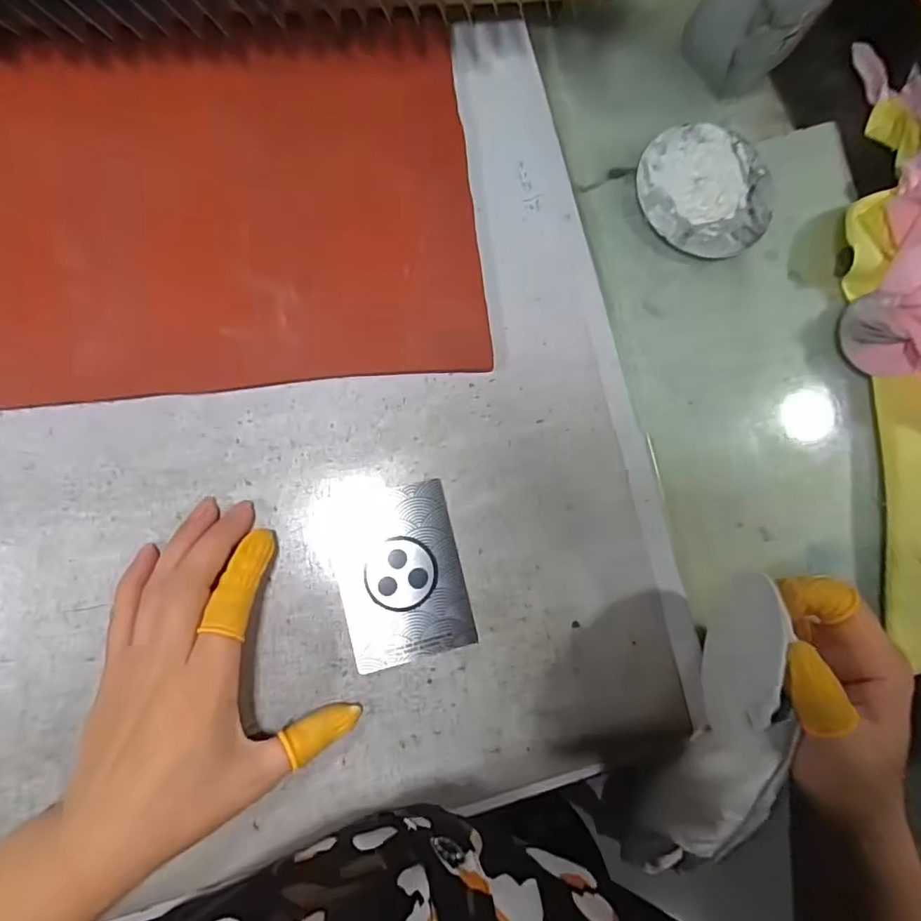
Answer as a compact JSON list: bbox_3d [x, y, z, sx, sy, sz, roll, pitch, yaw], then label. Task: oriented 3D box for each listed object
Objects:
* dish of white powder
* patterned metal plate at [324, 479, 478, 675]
[{"bbox_3d":[0.150,-0.164,0.328,0.084,0.007,0.082,1,83,-6],"label":"dish of white powder"},{"bbox_3d":[-0.031,0.058,0.278,0.062,0.004,0.087,-12,85,-8],"label":"patterned metal plate"}]

